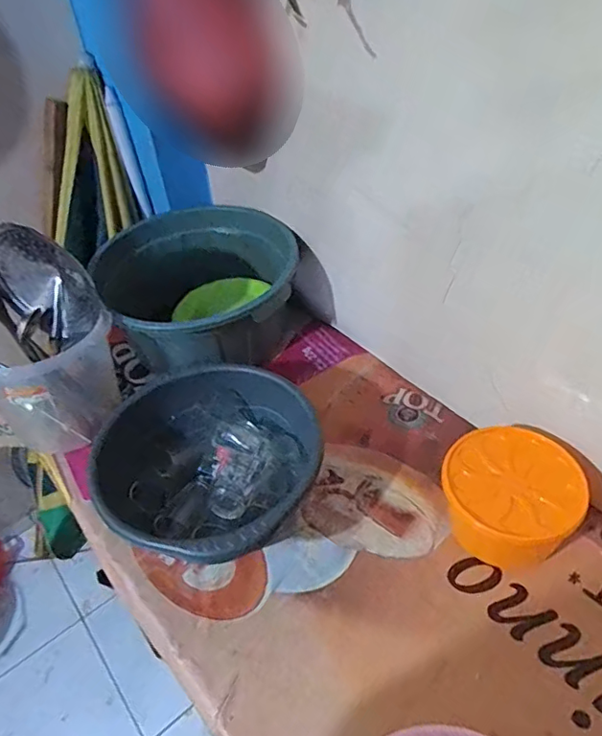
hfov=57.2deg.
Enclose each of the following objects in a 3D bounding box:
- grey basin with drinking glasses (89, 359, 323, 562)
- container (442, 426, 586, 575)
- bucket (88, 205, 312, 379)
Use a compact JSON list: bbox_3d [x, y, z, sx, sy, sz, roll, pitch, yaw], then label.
[{"bbox_3d":[-0.129,0.160,0.896,0.350,0.155,0.308,31,55,33],"label":"grey basin with drinking glasses"},{"bbox_3d":[0.308,0.197,0.827,0.183,0.132,0.155,16,48,22],"label":"container"},{"bbox_3d":[-0.212,-0.154,1.200,0.409,0.218,0.372,-3,44,3],"label":"bucket"}]

